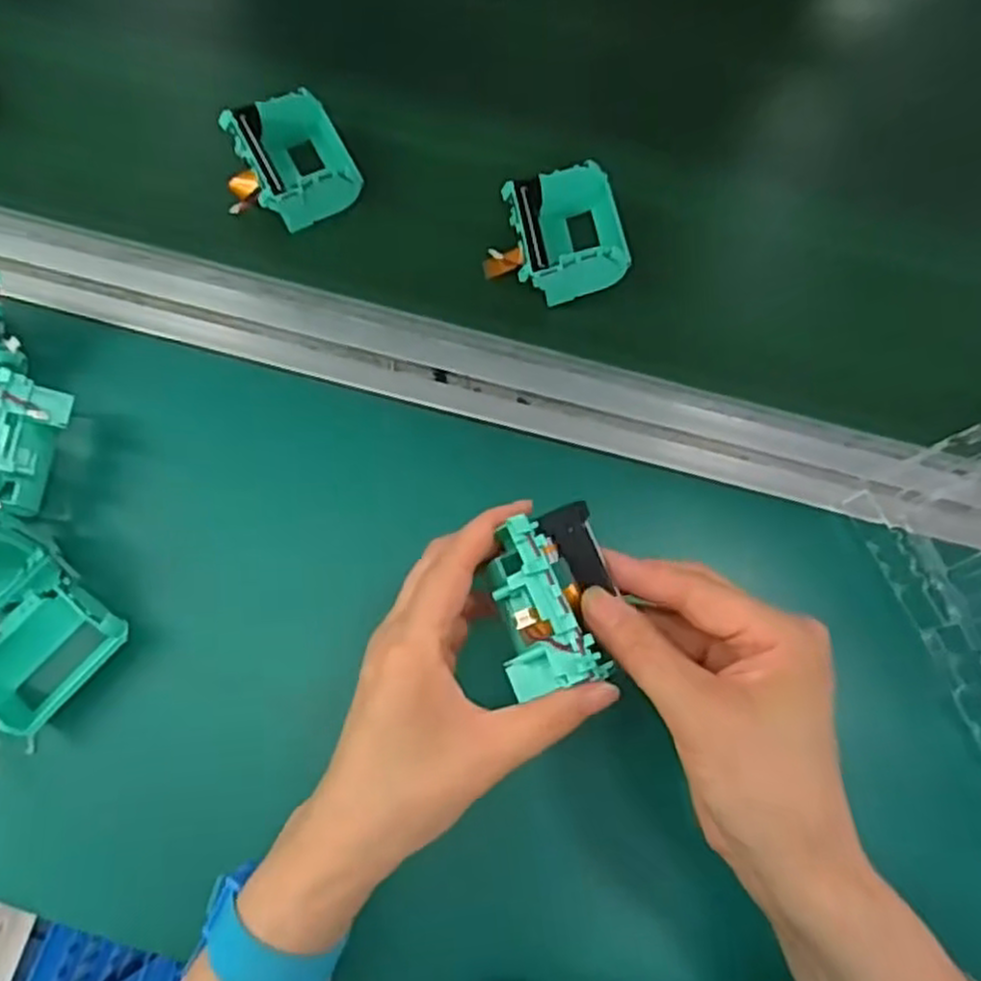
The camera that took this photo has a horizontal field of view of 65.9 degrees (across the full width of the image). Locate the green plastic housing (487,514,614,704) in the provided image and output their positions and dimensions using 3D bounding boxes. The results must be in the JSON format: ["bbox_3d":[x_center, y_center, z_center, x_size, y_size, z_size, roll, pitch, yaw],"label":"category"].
[{"bbox_3d":[0.018,0.047,0.301,0.034,0.021,0.065,-17,68,-4],"label":"green plastic housing"}]

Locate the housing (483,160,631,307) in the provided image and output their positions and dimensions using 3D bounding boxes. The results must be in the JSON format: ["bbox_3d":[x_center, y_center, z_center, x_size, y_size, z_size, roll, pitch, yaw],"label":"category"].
[{"bbox_3d":[0.036,-0.149,0.443,0.076,0.049,0.079,-7,74,-1],"label":"housing"}]

